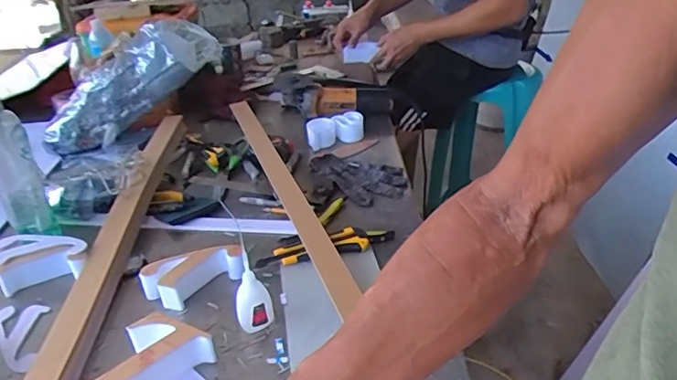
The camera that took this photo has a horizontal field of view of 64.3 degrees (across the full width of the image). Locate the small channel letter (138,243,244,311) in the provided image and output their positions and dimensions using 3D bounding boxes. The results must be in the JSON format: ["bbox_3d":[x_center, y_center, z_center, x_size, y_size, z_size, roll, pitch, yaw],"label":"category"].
[{"bbox_3d":[-0.200,0.117,0.753,0.134,0.046,0.066,-24,36,-32],"label":"small channel letter"}]

